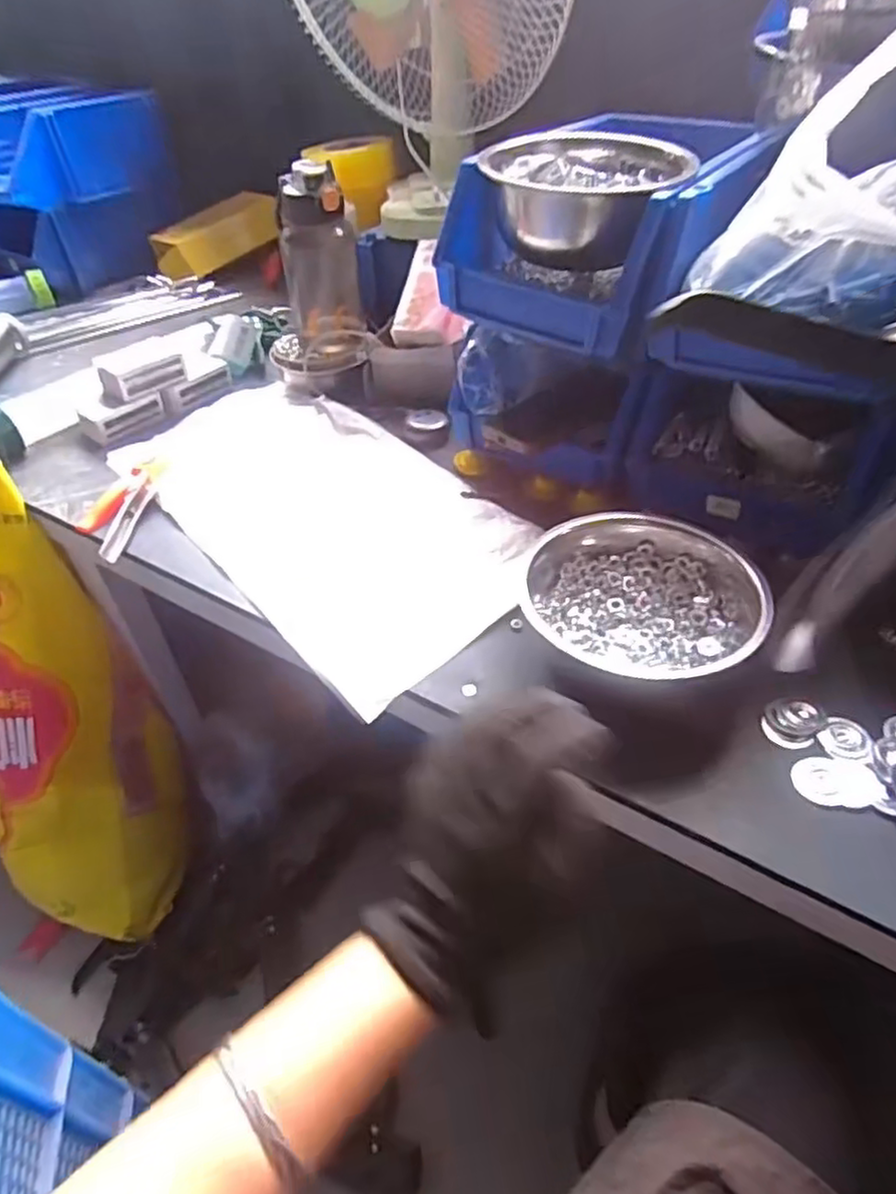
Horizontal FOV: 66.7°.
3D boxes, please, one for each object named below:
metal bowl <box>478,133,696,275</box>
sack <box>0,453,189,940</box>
[{"bbox_3d":[0.130,-0.364,0.629,0.162,0.088,0.162,-2,43,1],"label":"metal bowl"},{"bbox_3d":[-0.503,0.138,0.869,0.224,0.662,0.110,-14,18,-11],"label":"sack"}]

